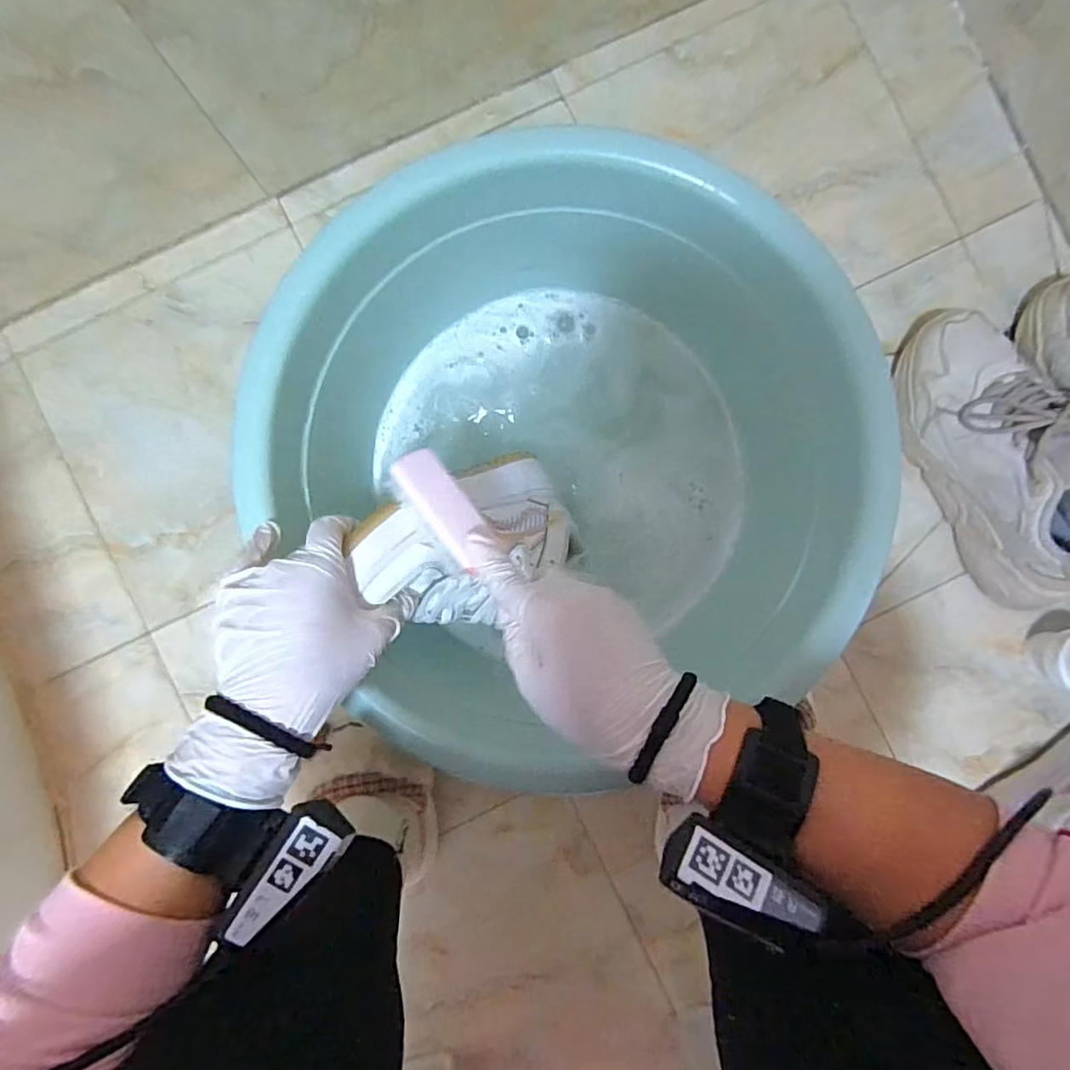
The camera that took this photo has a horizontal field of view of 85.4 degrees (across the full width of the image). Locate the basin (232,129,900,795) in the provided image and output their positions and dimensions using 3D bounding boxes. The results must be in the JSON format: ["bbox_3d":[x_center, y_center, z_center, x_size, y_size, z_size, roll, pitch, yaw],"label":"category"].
[{"bbox_3d":[0.019,-0.042,0.479,0.432,0.181,0.409,0,89,0],"label":"basin"}]

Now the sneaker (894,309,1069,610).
[{"bbox_3d":[0.431,-0.074,0.522,0.109,0.106,0.281,-28,89,-1],"label":"sneaker"}]

